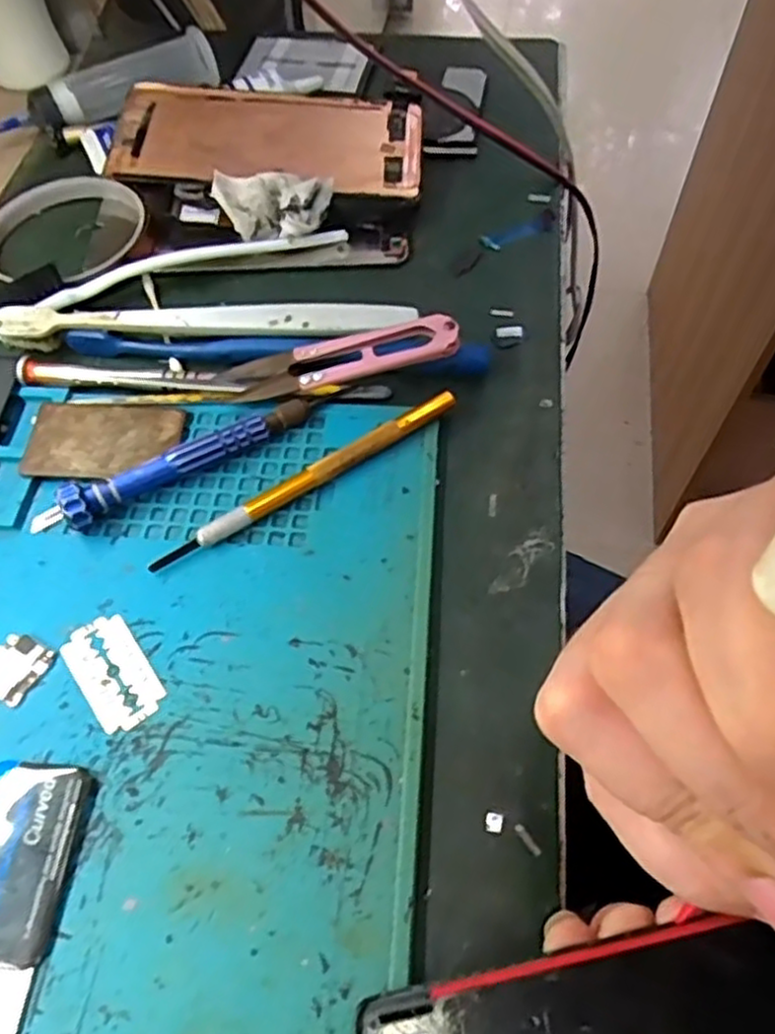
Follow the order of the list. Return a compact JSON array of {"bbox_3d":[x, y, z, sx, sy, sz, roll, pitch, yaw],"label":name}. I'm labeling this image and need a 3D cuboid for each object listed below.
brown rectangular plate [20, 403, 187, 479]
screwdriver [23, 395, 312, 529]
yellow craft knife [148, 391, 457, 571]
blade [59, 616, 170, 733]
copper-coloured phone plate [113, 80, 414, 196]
[{"bbox_3d":[-0.117,-0.031,0.295,0.059,0.004,0.037,3,58,2],"label":"brown rectangular plate"},{"bbox_3d":[-0.082,-0.020,0.281,0.113,0.016,0.018,-24,61,-14],"label":"screwdriver"},{"bbox_3d":[-0.030,-0.016,0.283,0.133,0.010,0.009,-30,63,-17],"label":"yellow craft knife"},{"bbox_3d":[-0.094,0.052,0.246,0.023,0.004,0.042,-33,64,-18],"label":"blade"},{"bbox_3d":[-0.062,-0.202,0.383,0.158,0.004,0.074,3,65,-1],"label":"copper-coloured phone plate"}]

